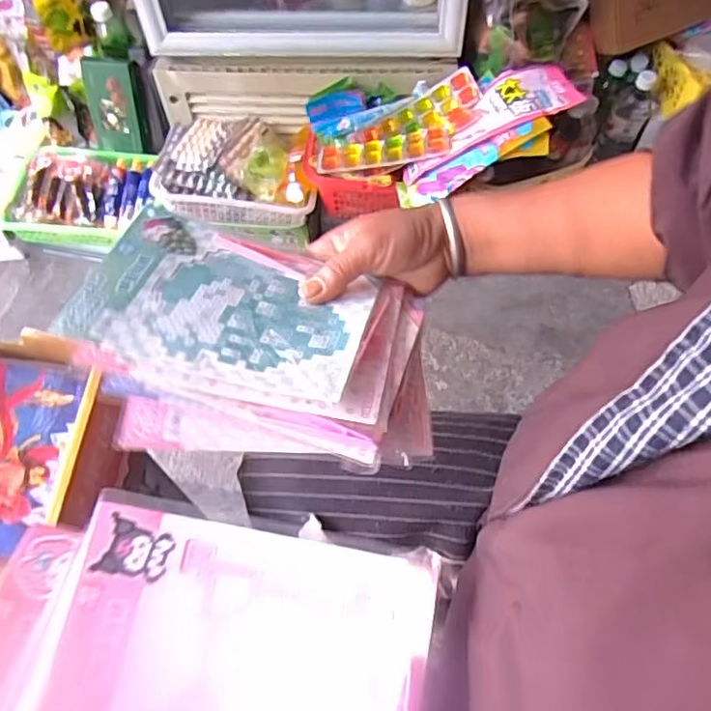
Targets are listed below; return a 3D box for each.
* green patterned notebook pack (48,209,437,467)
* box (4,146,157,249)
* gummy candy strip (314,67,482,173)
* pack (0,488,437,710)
[{"bbox_3d":[-0.063,-0.017,0.388,0.216,0.046,0.169,3,60,4],"label":"green patterned notebook pack"},{"bbox_3d":[-0.482,-0.292,1.095,0.276,0.075,0.189,4,60,4],"label":"box"},{"bbox_3d":[0.075,-0.362,0.995,0.282,0.032,0.144,-25,61,3],"label":"gummy candy strip"},{"bbox_3d":[-0.082,0.160,0.298,0.224,0.023,0.166,14,74,5],"label":"pack"}]

